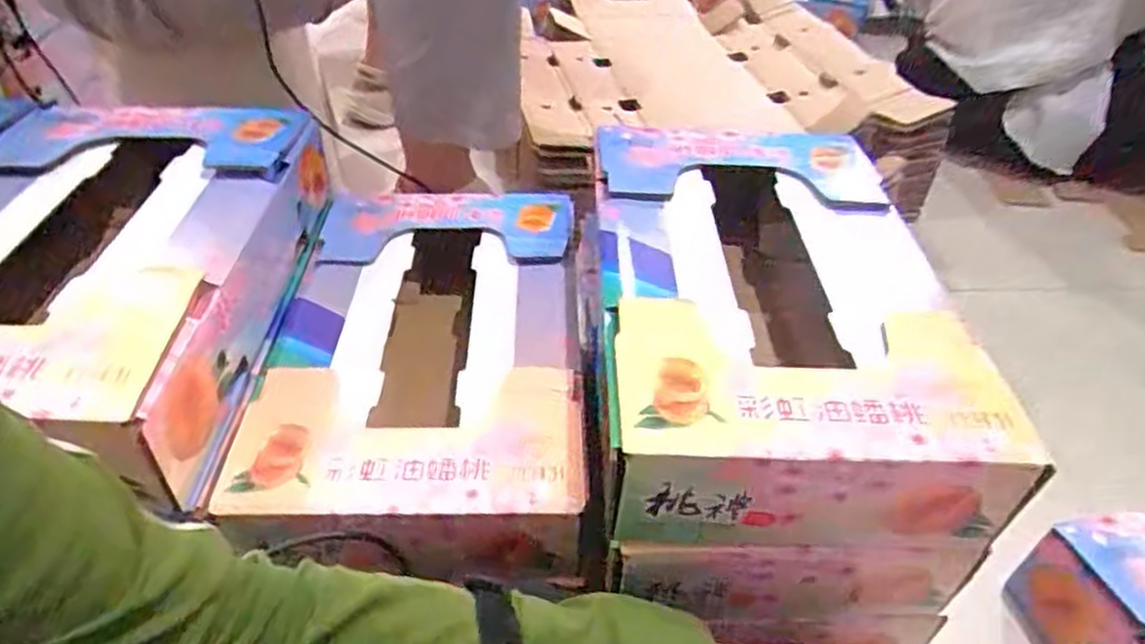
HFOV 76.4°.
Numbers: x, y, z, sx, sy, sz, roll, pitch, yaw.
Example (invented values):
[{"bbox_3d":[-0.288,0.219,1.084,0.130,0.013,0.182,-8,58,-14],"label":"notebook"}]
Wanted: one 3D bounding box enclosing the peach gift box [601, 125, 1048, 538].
[{"bbox_3d":[0.160,-0.013,0.589,0.279,0.115,0.394,2,41,-1],"label":"peach gift box"}]

